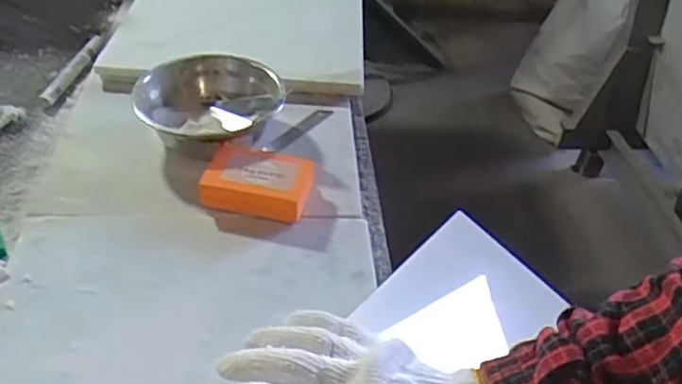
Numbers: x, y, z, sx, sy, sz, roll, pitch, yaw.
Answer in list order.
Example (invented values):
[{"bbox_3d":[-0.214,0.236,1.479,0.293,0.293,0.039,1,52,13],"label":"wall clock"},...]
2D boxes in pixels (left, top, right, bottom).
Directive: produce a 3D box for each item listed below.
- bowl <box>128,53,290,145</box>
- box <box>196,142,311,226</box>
[{"bbox_3d":[-0.134,-0.088,0.656,0.138,0.060,0.137,3,44,-3],"label":"bowl"},{"bbox_3d":[-0.076,-0.008,0.589,0.098,0.035,0.065,12,42,11],"label":"box"}]

